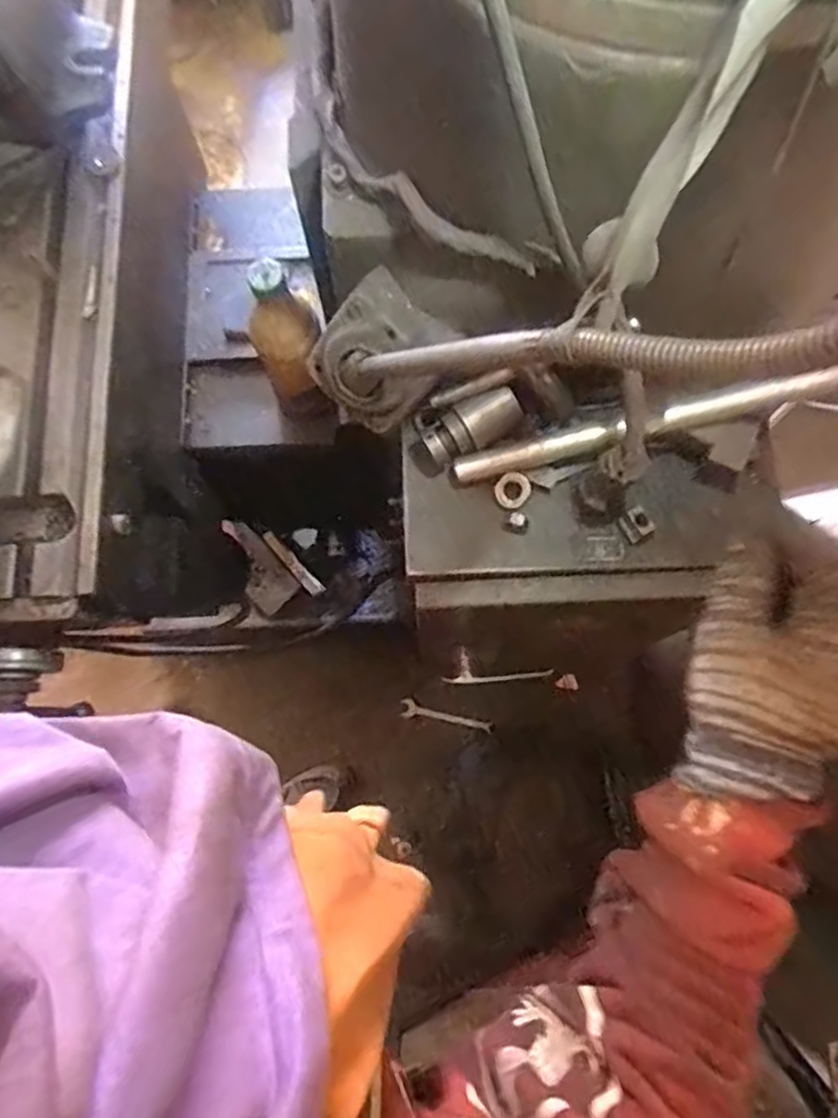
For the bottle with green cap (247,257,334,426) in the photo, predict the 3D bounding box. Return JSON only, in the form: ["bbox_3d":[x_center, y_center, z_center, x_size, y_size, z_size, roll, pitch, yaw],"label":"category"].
[{"bbox_3d":[-0.126,-0.204,0.670,0.058,0.202,0.071,-17,79,-4],"label":"bottle with green cap"}]

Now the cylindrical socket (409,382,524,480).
[{"bbox_3d":[0.036,-0.106,0.561,0.101,0.035,0.034,-31,79,21],"label":"cylindrical socket"}]

